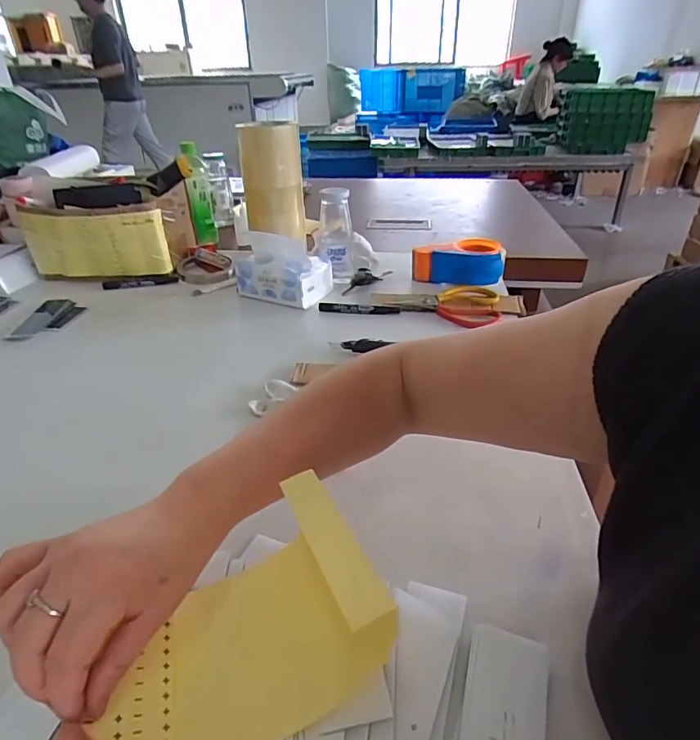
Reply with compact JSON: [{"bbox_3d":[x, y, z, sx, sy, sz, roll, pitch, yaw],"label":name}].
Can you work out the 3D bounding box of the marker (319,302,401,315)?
[{"bbox_3d":[0.014,-0.101,0.789,0.129,0.011,0.011,1,33,4],"label":"marker"}]

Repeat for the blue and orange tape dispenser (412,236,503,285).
[{"bbox_3d":[0.193,-0.197,0.888,0.153,0.069,0.077,3,33,6],"label":"blue and orange tape dispenser"}]

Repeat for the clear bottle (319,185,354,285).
[{"bbox_3d":[-0.025,-0.239,0.868,0.060,0.163,0.075,-2,32,-2],"label":"clear bottle"}]

